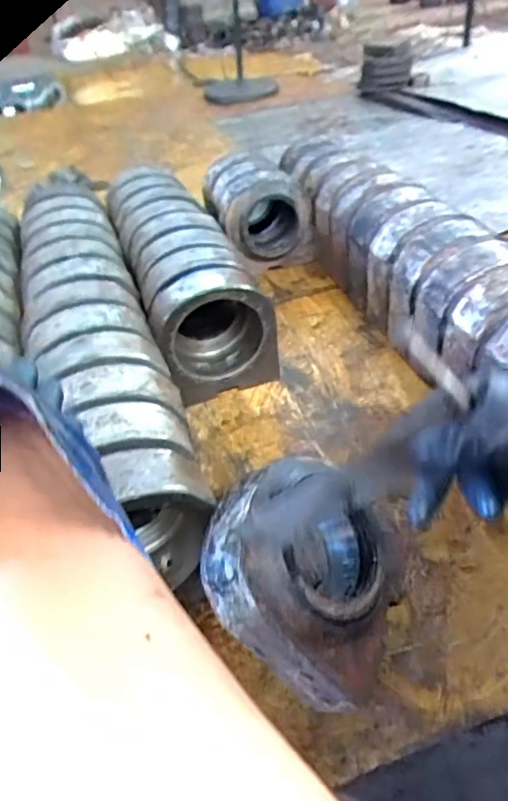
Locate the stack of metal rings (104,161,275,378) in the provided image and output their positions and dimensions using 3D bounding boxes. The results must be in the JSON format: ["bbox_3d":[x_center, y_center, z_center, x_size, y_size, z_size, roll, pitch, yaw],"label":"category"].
[{"bbox_3d":[-0.192,-0.348,1.346,0.223,0.199,0.804,-16,40,-11],"label":"stack of metal rings"}]

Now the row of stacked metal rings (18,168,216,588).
[{"bbox_3d":[-0.312,-0.136,1.081,0.210,0.184,1.105,-17,40,-12],"label":"row of stacked metal rings"}]

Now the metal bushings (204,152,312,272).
[{"bbox_3d":[0.004,-0.536,1.569,0.257,0.228,0.305,-12,39,-6],"label":"metal bushings"}]

